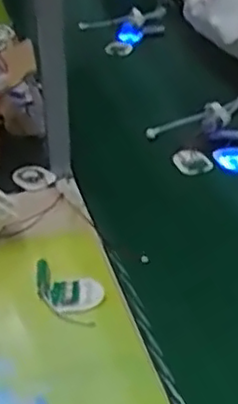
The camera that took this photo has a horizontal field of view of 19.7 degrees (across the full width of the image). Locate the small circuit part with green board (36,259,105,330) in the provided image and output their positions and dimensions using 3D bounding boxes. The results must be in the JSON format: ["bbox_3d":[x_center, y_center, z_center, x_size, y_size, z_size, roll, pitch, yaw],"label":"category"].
[{"bbox_3d":[-0.060,0.099,0.745,0.100,0.012,0.054,18,53,30],"label":"small circuit part with green board"}]

